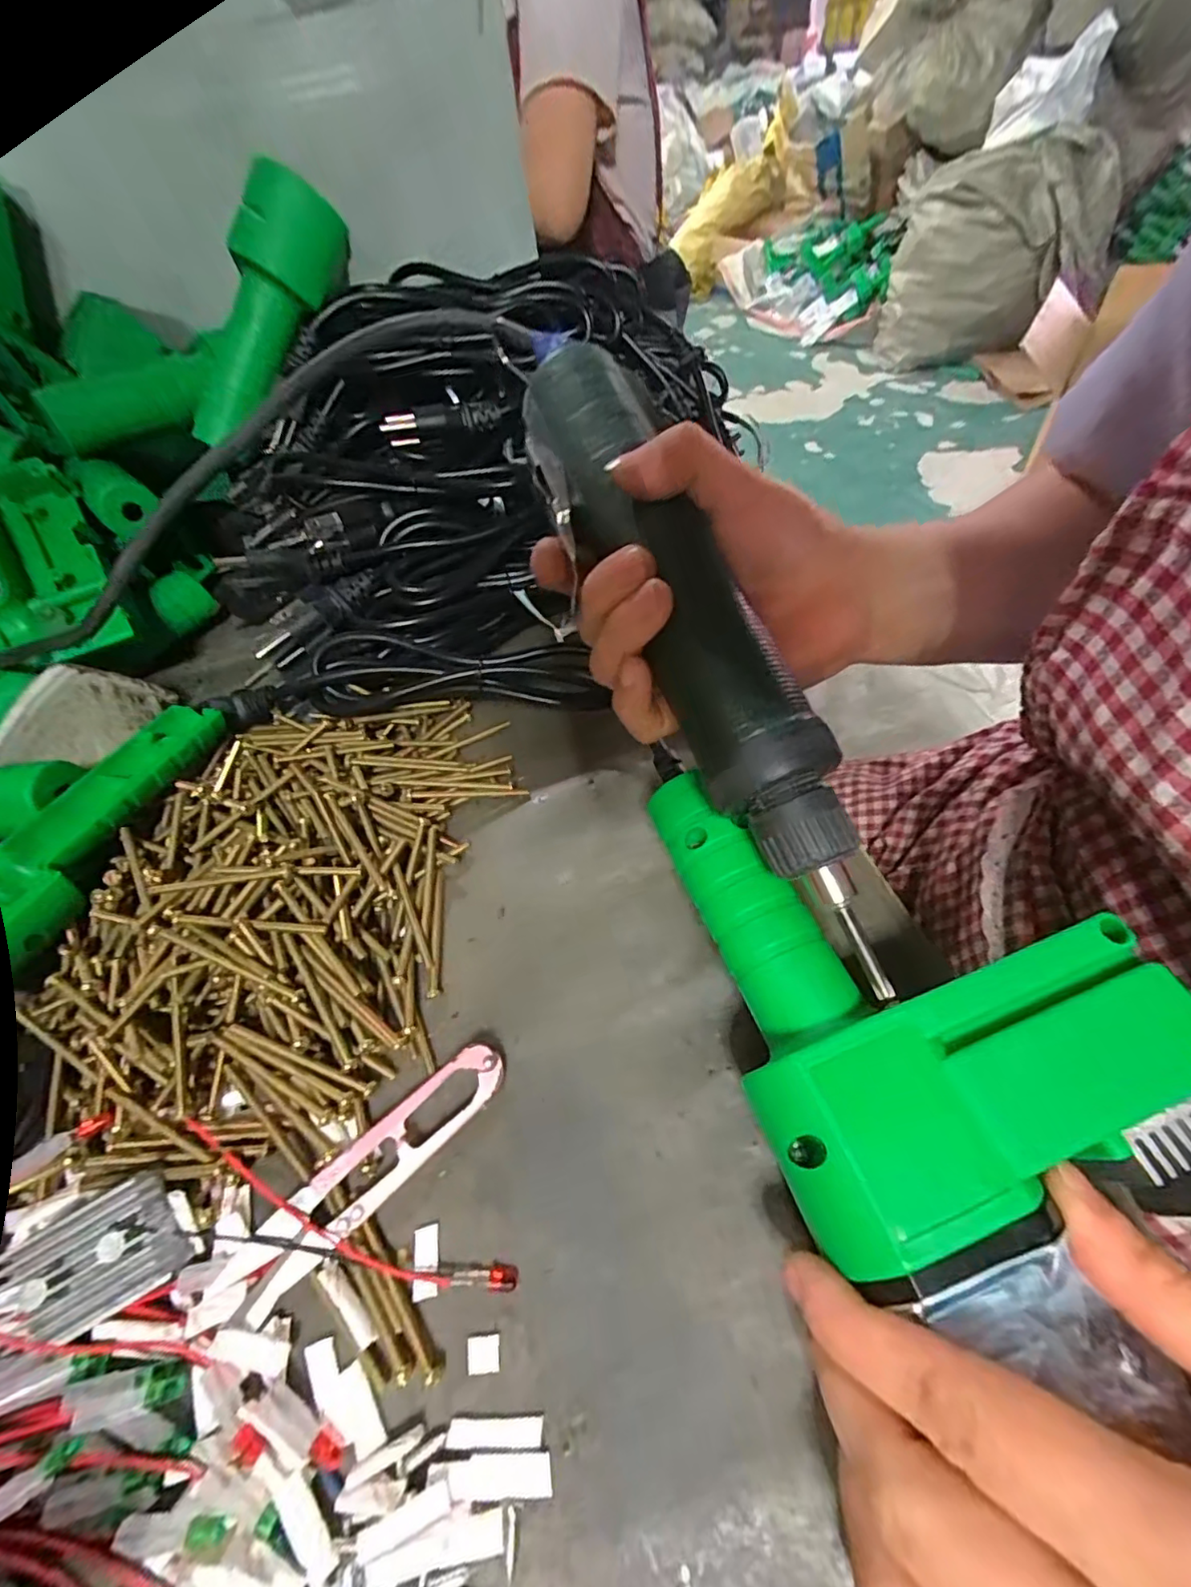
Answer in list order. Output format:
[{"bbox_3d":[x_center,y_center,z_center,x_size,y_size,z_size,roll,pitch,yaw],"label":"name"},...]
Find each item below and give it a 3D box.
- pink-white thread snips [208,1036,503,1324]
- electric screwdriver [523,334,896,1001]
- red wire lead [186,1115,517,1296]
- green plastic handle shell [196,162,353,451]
[{"bbox_3d":[-0.074,0.124,0.189,0.103,0.012,0.021,-38,58,-17],"label":"pink-white thread snips"},{"bbox_3d":[0.033,-0.056,0.193,0.046,0.032,0.233,-21,76,-11],"label":"electric screwdriver"},{"bbox_3d":[-0.085,0.139,0.181,0.122,0.007,0.027,10,57,15],"label":"red wire lead"},{"bbox_3d":[-0.199,-0.282,0.341,0.145,0.054,0.049,-49,56,20],"label":"green plastic handle shell"}]

